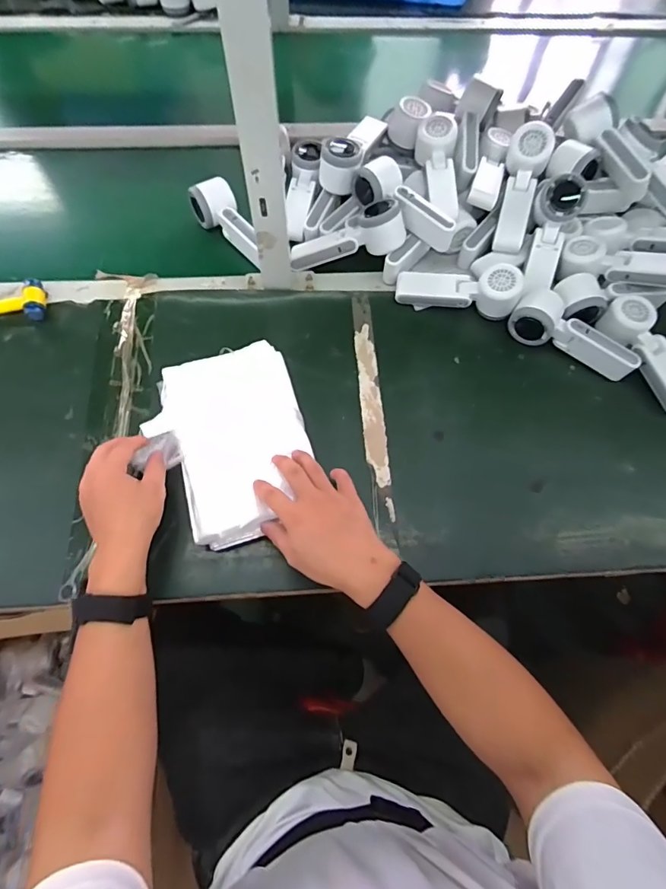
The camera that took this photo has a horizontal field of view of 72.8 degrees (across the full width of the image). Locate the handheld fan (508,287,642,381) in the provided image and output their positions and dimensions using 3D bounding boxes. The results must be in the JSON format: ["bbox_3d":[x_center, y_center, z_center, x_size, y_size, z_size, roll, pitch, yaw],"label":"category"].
[{"bbox_3d":[0.324,-0.152,0.610,0.167,0.051,0.072,23,68,7],"label":"handheld fan"}]

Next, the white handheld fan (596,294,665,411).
[{"bbox_3d":[0.416,-0.117,0.597,0.057,0.056,0.166,-18,69,-9],"label":"white handheld fan"}]

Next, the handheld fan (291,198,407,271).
[{"bbox_3d":[0.016,-0.293,0.631,0.160,0.049,0.071,-15,69,13],"label":"handheld fan"}]

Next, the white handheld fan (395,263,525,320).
[{"bbox_3d":[0.172,-0.219,0.622,0.163,0.060,0.061,13,68,3],"label":"white handheld fan"}]

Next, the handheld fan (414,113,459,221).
[{"bbox_3d":[0.151,-0.404,0.644,0.052,0.042,0.169,1,69,-2],"label":"handheld fan"}]

